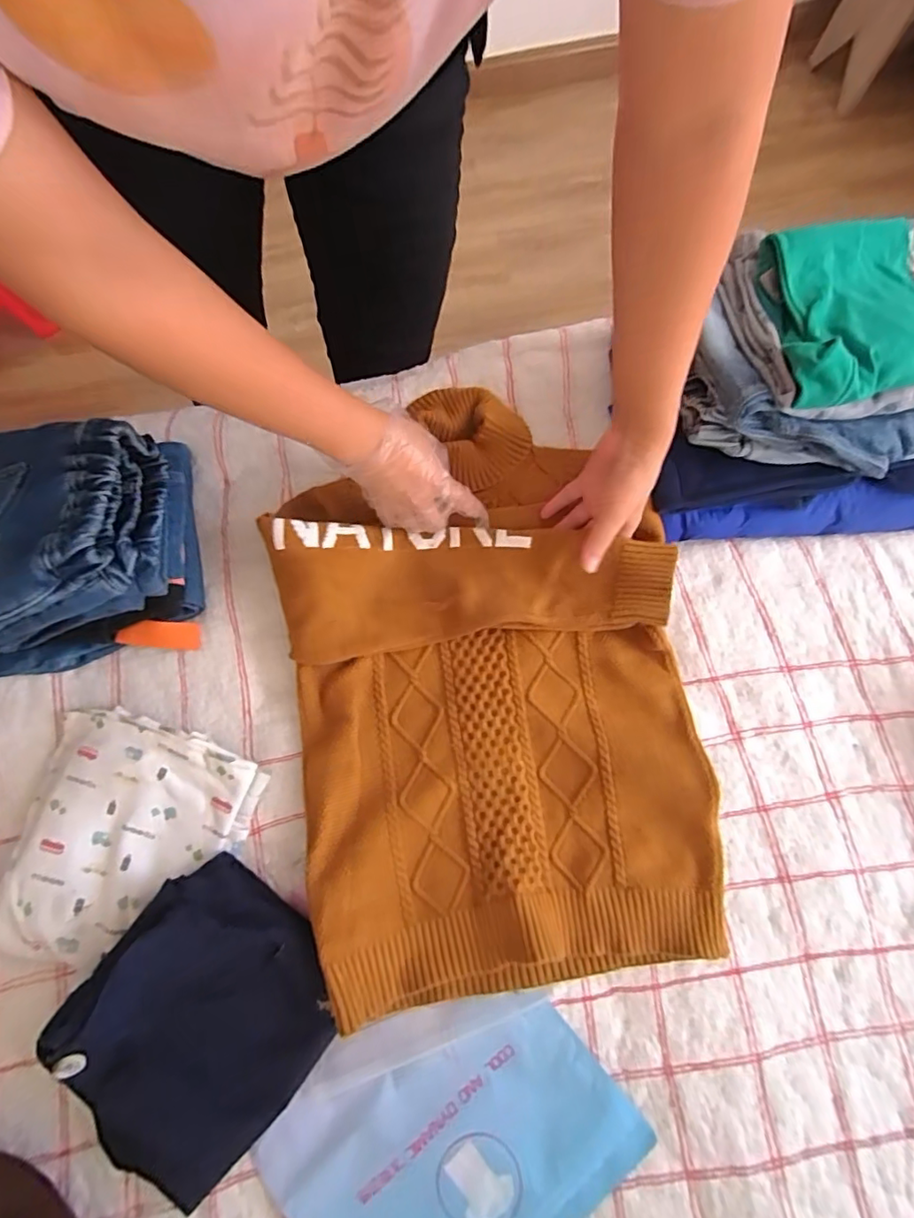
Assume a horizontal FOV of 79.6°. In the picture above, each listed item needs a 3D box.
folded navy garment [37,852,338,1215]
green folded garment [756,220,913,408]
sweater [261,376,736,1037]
[{"bbox_3d":[-0.211,0.335,0.437,0.182,0.062,0.209,37,80,9],"label":"folded navy garment"},{"bbox_3d":[0.320,-0.245,0.436,0.164,0.043,0.154,-15,75,-2],"label":"green folded garment"},{"bbox_3d":[0.024,0.053,0.507,0.349,0.048,0.529,-11,77,-2],"label":"sweater"}]

